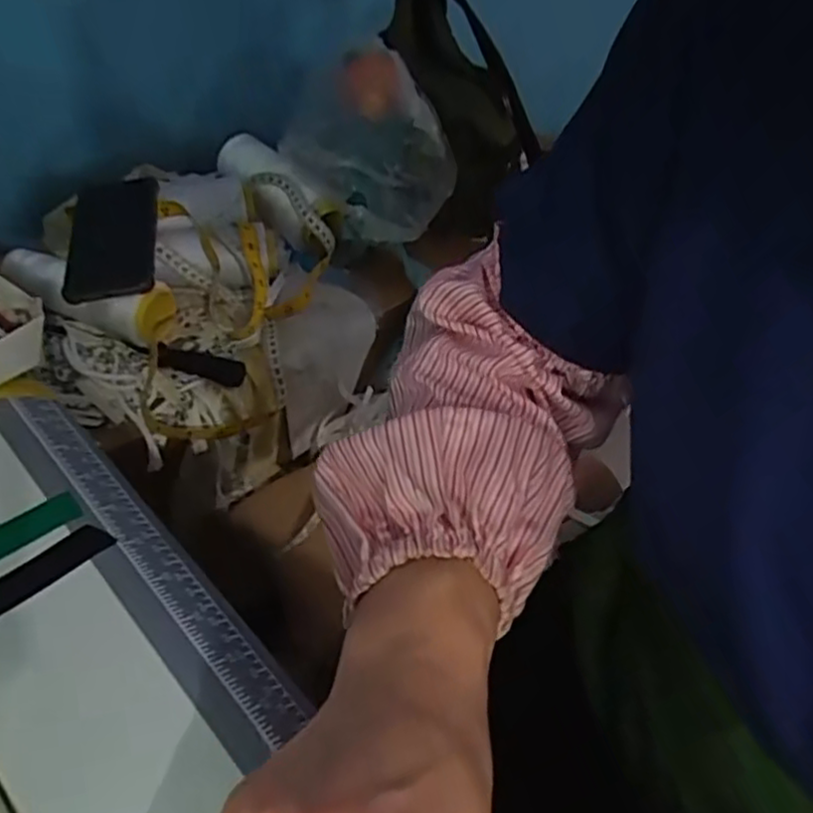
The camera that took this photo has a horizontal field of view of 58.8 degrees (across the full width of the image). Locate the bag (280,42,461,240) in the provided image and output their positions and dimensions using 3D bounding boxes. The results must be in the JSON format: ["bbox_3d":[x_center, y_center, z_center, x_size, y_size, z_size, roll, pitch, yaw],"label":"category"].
[{"bbox_3d":[-0.039,-0.257,0.725,0.172,0.152,0.094,2,46,-5],"label":"bag"}]

